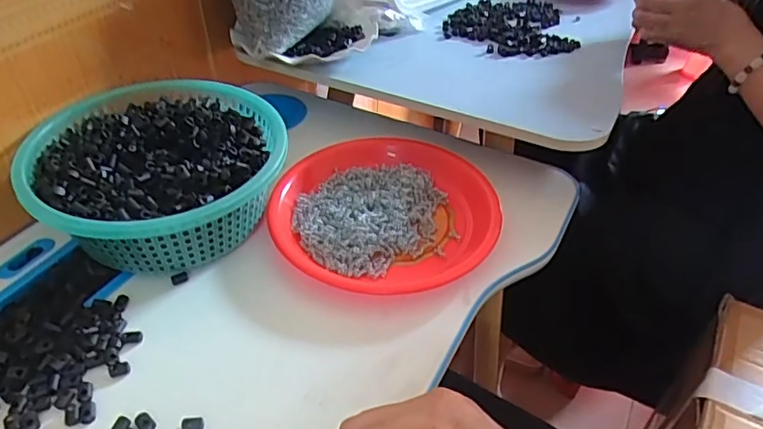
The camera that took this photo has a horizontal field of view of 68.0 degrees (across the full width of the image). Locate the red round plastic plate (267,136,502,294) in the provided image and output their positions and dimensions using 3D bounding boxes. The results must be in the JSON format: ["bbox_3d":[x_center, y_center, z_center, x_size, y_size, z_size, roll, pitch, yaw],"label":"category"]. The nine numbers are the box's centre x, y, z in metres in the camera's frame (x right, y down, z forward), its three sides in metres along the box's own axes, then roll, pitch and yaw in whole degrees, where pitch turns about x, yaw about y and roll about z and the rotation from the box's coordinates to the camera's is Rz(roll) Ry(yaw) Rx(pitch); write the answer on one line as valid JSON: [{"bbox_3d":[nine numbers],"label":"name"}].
[{"bbox_3d":[0.001,-0.009,0.583,0.224,0.022,0.229,0,42,0],"label":"red round plastic plate"}]

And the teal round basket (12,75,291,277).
[{"bbox_3d":[-0.215,-0.041,0.565,0.225,0.084,0.240,0,42,0],"label":"teal round basket"}]

